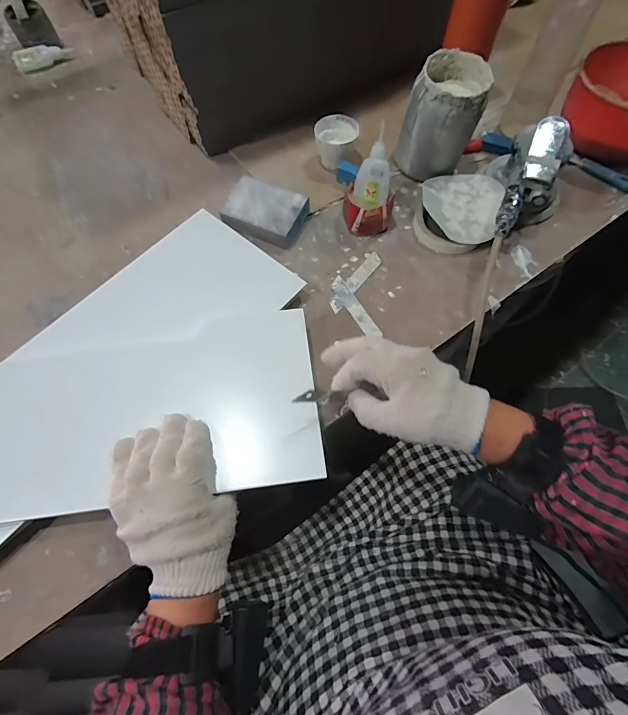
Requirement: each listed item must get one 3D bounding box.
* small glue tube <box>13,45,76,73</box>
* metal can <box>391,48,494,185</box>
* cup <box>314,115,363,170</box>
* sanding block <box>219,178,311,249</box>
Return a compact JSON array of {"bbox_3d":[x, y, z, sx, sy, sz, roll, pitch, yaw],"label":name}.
[{"bbox_3d":[-0.463,-0.519,0.637,0.095,0.023,0.021,-34,71,-14],"label":"small glue tube"},{"bbox_3d":[0.166,-0.314,0.497,0.090,0.122,0.090,17,67,7],"label":"metal can"},{"bbox_3d":[0.033,-0.304,0.533,0.060,0.045,0.064,0,66,0],"label":"cup"},{"bbox_3d":[-0.063,-0.188,0.487,0.097,0.030,0.071,22,68,9],"label":"sanding block"}]

